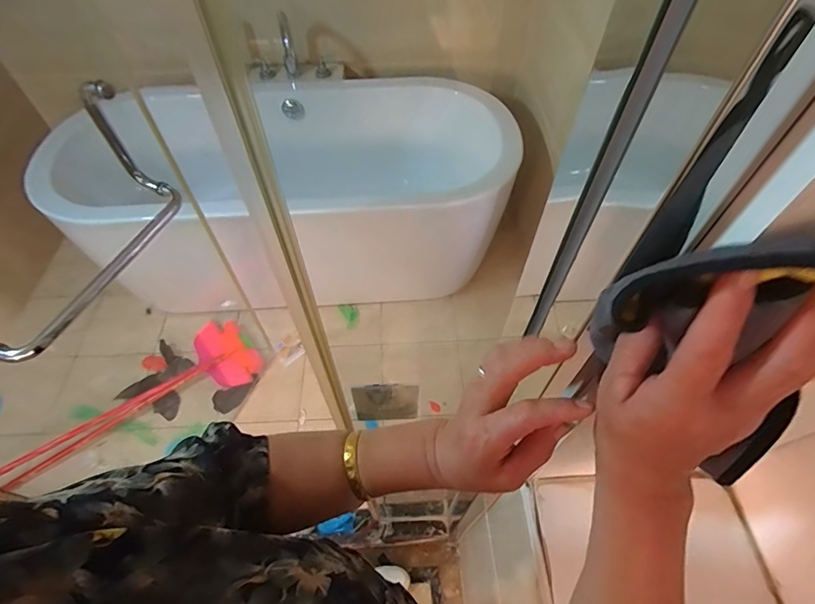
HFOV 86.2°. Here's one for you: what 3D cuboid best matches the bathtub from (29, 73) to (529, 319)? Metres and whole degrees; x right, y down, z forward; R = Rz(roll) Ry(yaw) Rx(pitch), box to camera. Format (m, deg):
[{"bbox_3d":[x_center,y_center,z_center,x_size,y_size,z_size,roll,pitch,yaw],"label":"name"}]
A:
[{"bbox_3d":[-0.434,-0.425,1.813,1.622,0.688,0.850,-2,56,-2],"label":"bathtub"}]

